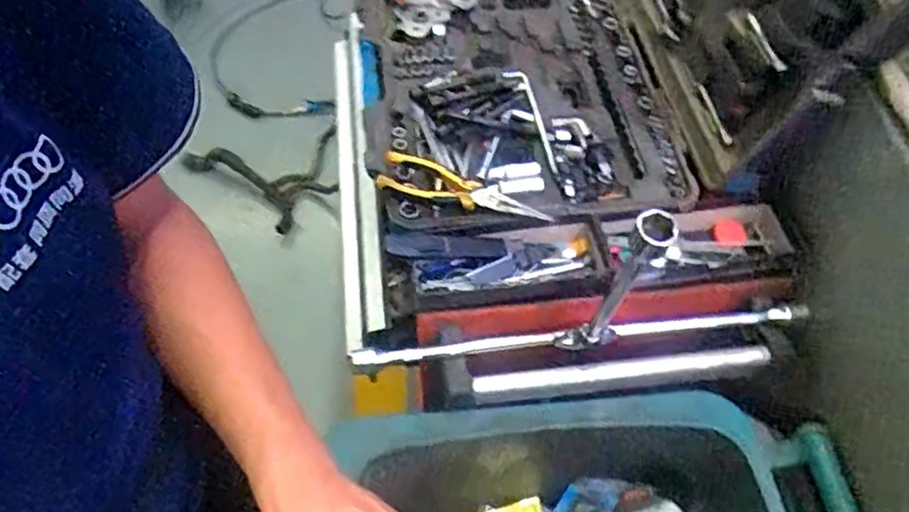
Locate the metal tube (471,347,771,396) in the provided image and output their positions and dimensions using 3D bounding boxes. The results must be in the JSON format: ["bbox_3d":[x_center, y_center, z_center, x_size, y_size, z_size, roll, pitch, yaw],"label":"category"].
[{"bbox_3d":[0.180,0.122,0.677,0.317,0.024,0.022,-5,57,-5],"label":"metal tube"}]

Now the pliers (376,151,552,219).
[{"bbox_3d":[0.008,-0.069,0.701,0.186,0.031,0.041,16,58,9],"label":"pliers"}]

